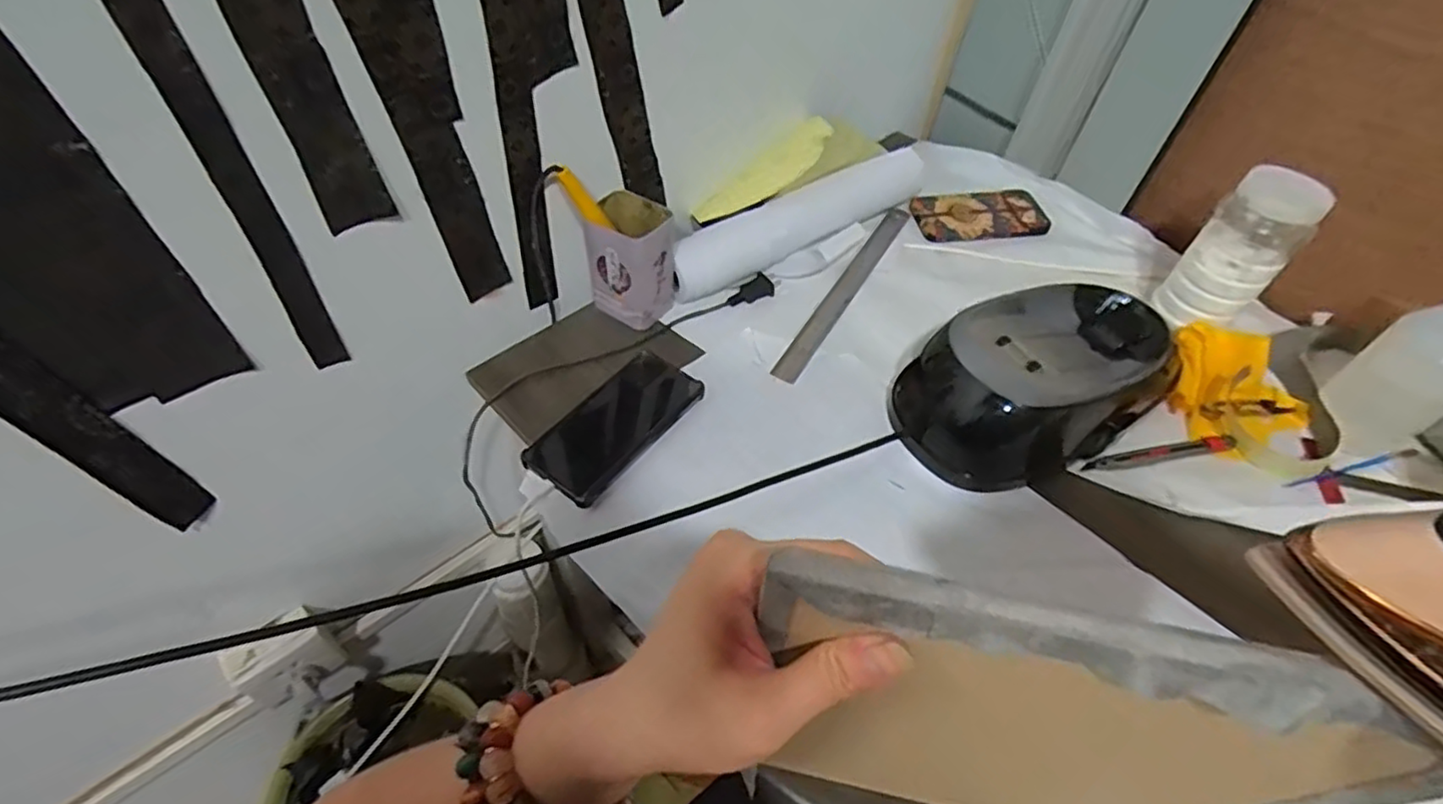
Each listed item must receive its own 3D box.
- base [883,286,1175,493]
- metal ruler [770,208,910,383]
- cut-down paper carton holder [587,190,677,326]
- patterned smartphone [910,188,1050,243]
[{"bbox_3d":[0.298,-0.029,0.625,0.285,0.091,0.152,-27,57,-22],"label":"base"},{"bbox_3d":[0.143,-0.130,0.760,0.027,0.006,0.319,27,55,16],"label":"metal ruler"},{"bbox_3d":[-0.088,-0.139,0.677,0.082,0.121,0.060,18,41,12],"label":"cut-down paper carton holder"},{"bbox_3d":[0.320,-0.233,0.842,0.163,0.007,0.091,-7,52,-8],"label":"patterned smartphone"}]

